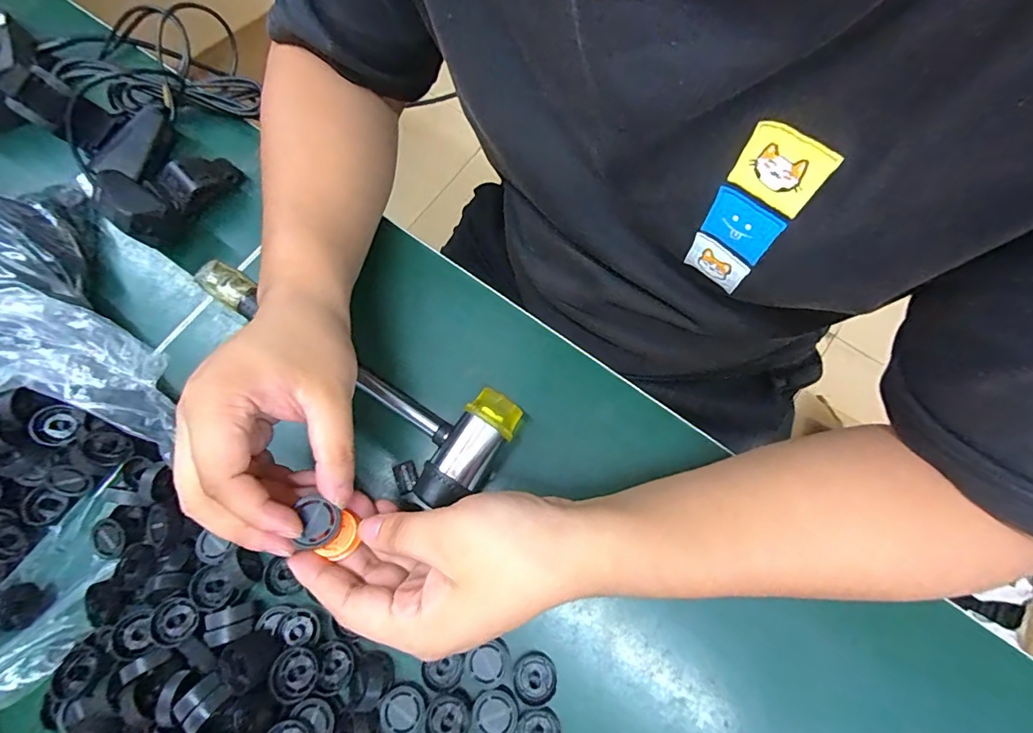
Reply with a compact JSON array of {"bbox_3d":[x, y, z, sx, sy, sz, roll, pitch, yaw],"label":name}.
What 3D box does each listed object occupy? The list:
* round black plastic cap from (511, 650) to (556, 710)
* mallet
[{"bbox_3d":[0.010,0.179,0.271,0.025,0.004,0.025,0,69,1],"label":"round black plastic cap"},{"bbox_3d":[-0.118,-0.003,0.323,0.247,0.028,0.079,33,74,13],"label":"mallet"}]

